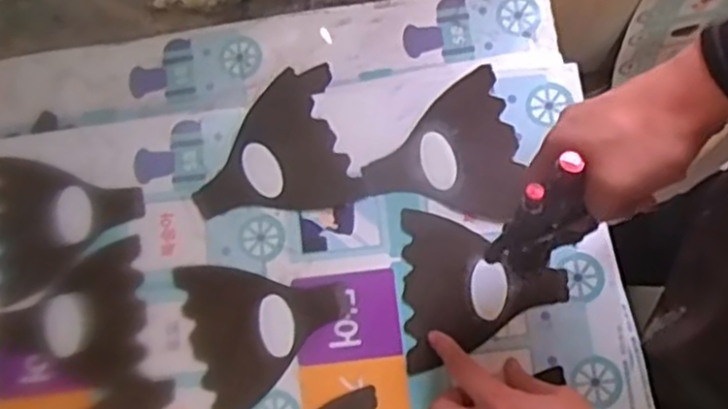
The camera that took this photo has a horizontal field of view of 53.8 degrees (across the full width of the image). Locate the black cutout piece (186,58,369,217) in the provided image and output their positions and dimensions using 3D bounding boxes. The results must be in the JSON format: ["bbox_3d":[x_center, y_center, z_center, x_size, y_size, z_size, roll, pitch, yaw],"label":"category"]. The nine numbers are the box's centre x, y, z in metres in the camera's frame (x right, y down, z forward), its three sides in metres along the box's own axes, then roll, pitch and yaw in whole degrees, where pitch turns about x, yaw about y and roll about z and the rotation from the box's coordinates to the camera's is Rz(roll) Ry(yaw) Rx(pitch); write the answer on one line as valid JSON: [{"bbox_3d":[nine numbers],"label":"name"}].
[{"bbox_3d":[-0.080,-0.046,0.603,0.132,0.005,0.122,-18,79,1],"label":"black cutout piece"}]

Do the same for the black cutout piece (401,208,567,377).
[{"bbox_3d":[0.097,0.067,0.578,0.127,0.011,0.123,-1,80,6],"label":"black cutout piece"}]

